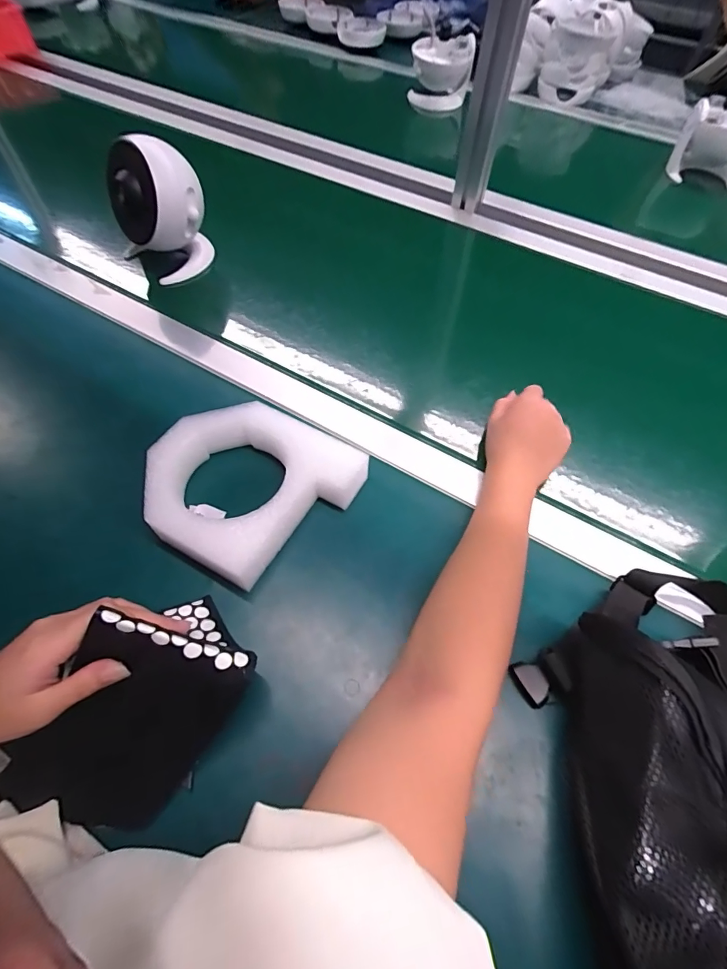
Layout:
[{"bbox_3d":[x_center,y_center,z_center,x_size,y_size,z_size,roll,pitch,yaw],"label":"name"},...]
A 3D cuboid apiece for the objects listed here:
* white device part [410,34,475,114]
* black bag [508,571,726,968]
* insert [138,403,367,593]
[{"bbox_3d":[0.164,-0.869,0.934,0.124,0.106,0.068,4,58,1],"label":"white device part"},{"bbox_3d":[0.210,0.196,0.260,0.187,0.083,0.302,-2,58,-3],"label":"black bag"},{"bbox_3d":[-0.102,0.001,0.395,0.169,0.052,0.140,27,61,15],"label":"insert"}]

